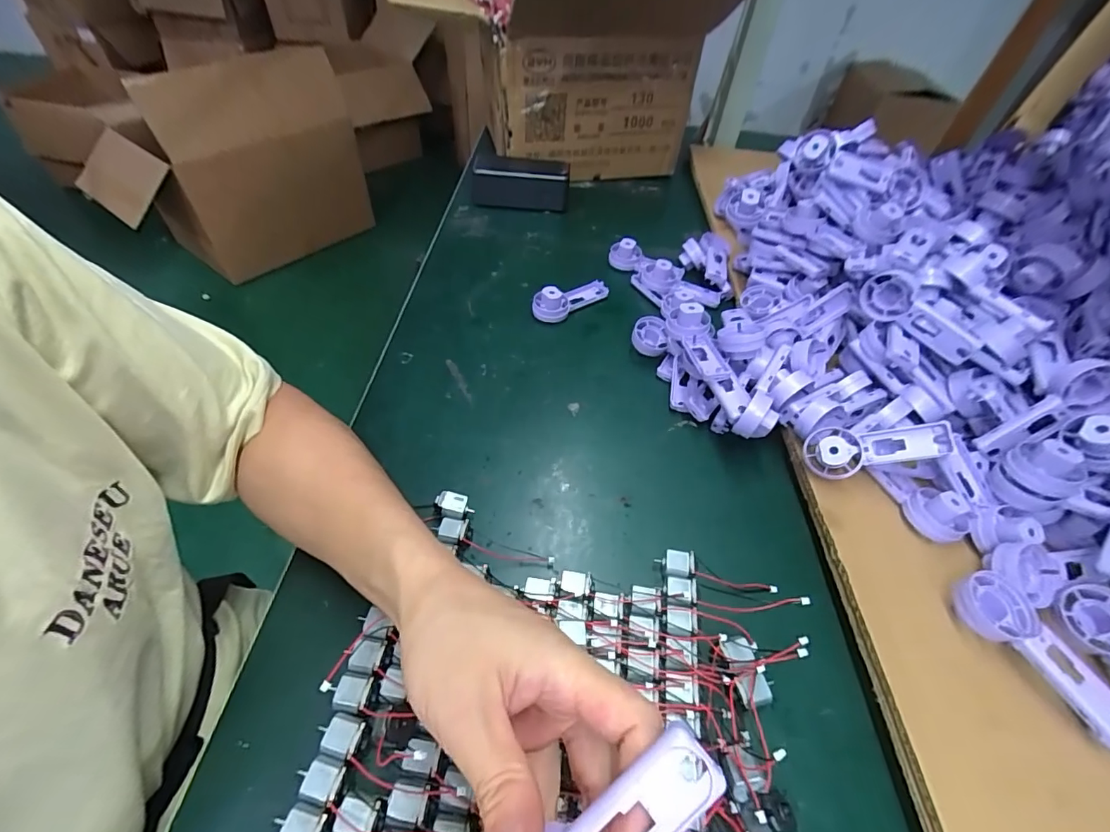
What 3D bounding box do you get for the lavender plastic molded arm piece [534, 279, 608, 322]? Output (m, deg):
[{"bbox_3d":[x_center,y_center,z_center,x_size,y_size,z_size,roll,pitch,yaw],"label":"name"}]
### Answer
[{"bbox_3d":[0.018,-0.135,0.520,0.092,0.031,0.032,-35,59,-28],"label":"lavender plastic molded arm piece"}]

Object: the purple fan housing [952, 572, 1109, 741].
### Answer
[{"bbox_3d":[0.284,0.141,0.277,0.038,0.021,0.092,-14,51,-13],"label":"purple fan housing"}]

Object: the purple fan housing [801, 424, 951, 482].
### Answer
[{"bbox_3d":[0.239,0.021,0.350,0.091,0.030,0.034,-9,48,14],"label":"purple fan housing"}]

